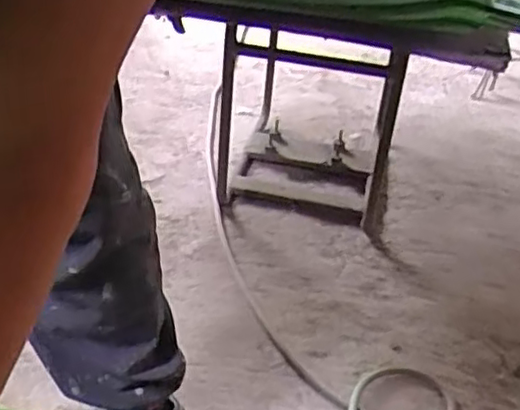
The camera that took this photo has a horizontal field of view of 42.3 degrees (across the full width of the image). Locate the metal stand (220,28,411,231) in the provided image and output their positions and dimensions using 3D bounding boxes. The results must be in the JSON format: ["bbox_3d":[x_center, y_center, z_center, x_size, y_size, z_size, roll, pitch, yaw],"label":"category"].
[{"bbox_3d":[0.119,-0.170,1.379,0.340,0.394,0.361,14,32,11],"label":"metal stand"}]

